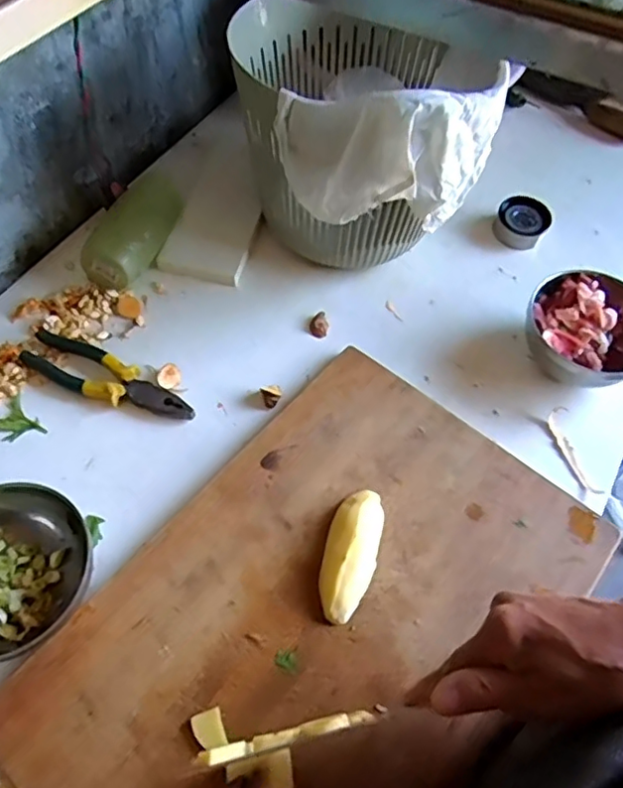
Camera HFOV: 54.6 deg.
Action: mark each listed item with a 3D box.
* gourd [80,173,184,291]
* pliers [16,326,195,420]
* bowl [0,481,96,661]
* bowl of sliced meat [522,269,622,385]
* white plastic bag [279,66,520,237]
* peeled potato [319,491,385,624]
[{"bbox_3d":[-0.207,-0.201,0.716,0.066,0.081,0.159,16,59,6],"label":"gourd"},{"bbox_3d":[-0.221,-0.015,0.643,0.202,0.019,0.056,29,61,13],"label":"pliers"},{"bbox_3d":[-0.265,0.153,0.518,0.139,0.063,0.129,2,59,-3],"label":"bowl"},{"bbox_3d":[0.294,-0.060,0.671,0.143,0.082,0.132,2,59,-3],"label":"bowl of sliced meat"},{"bbox_3d":[0.076,-0.249,0.584,0.170,0.137,0.138,-40,68,-23],"label":"white plastic bag"},{"bbox_3d":[0.036,0.141,0.542,0.049,0.031,0.117,12,59,3],"label":"peeled potato"}]

